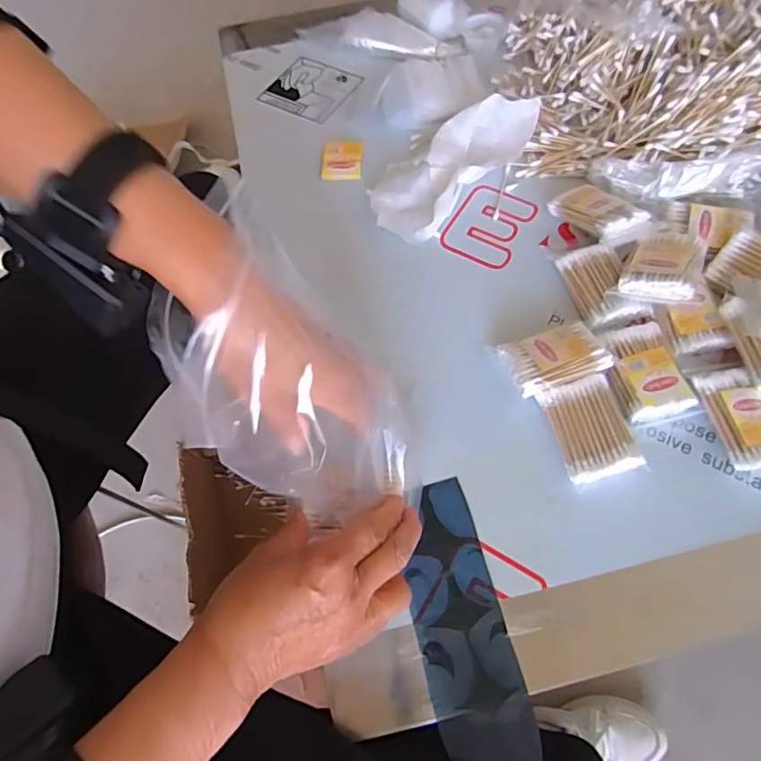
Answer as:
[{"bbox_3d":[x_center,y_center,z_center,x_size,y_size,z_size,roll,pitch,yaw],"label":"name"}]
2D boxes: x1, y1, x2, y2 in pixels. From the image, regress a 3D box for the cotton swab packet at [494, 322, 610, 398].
[{"bbox_3d":[0.138,-0.020,0.414,0.075,0.014,0.053,-20,48,-4],"label":"cotton swab packet"}]

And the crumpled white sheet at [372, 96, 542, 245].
[{"bbox_3d":[0.066,-0.215,0.509,0.183,0.025,0.085,-43,69,-5],"label":"crumpled white sheet"}]

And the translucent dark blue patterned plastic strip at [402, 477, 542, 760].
[{"bbox_3d":[0.054,0.166,0.349,0.059,0.004,0.189,-13,63,-5],"label":"translucent dark blue patterned plastic strip"}]

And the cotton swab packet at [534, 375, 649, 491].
[{"bbox_3d":[0.160,0.036,0.393,0.057,0.017,0.075,-14,63,-5],"label":"cotton swab packet"}]

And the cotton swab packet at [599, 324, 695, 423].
[{"bbox_3d":[0.209,-0.008,0.409,0.053,0.017,0.077,-10,63,-3],"label":"cotton swab packet"}]

